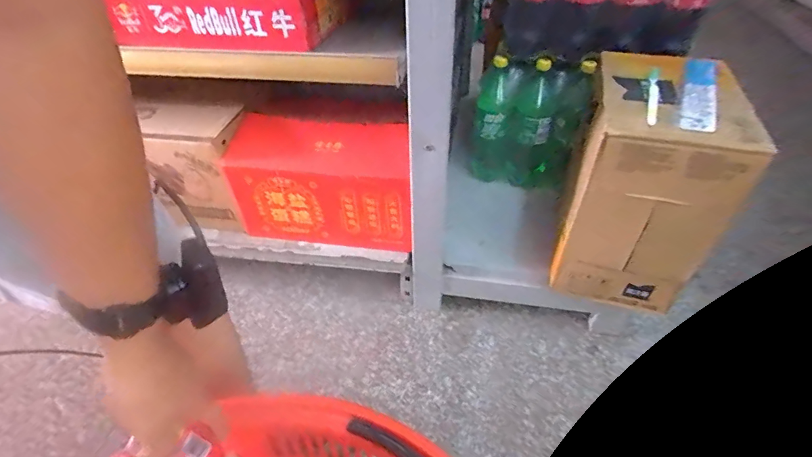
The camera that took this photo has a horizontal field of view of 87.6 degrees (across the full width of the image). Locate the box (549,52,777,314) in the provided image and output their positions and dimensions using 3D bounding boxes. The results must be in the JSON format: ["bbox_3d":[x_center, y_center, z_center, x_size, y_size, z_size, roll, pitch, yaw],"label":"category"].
[{"bbox_3d":[0.416,-0.095,0.758,0.207,0.325,0.320,14,46,18],"label":"box"}]

